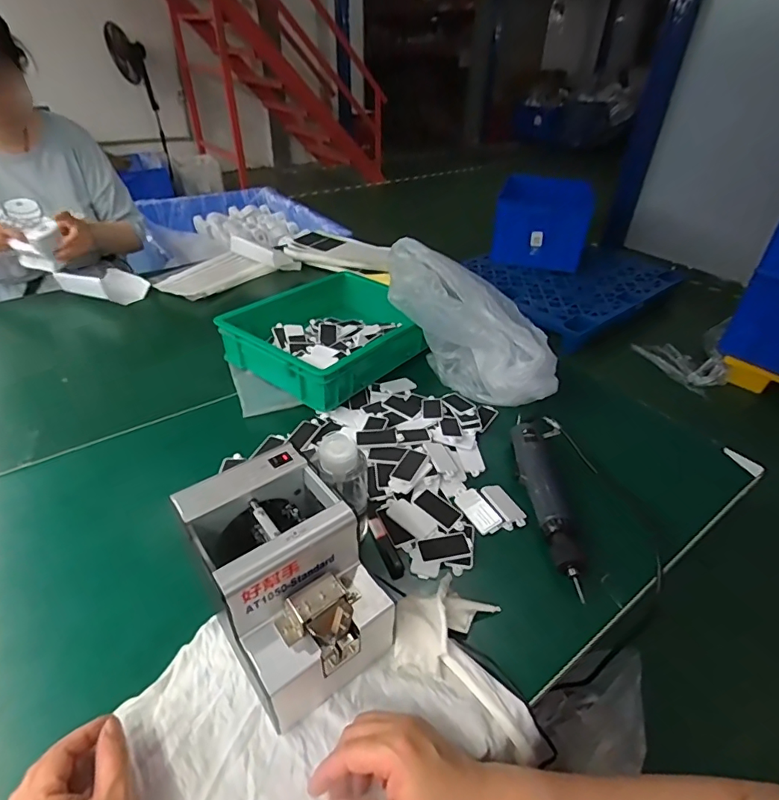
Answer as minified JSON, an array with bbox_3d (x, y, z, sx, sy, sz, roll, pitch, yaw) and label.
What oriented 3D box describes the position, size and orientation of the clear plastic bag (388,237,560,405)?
[{"bbox_3d":[0.135,-0.117,0.756,0.293,0.207,0.133,23,43,25],"label":"clear plastic bag"}]

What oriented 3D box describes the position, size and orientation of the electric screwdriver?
[{"bbox_3d":[0.196,0.118,0.599,0.045,0.034,0.253,0,39,-1],"label":"electric screwdriver"}]

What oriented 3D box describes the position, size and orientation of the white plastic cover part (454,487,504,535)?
[{"bbox_3d":[0.109,0.138,0.599,0.035,0.013,0.069,-24,45,-28],"label":"white plastic cover part"}]

